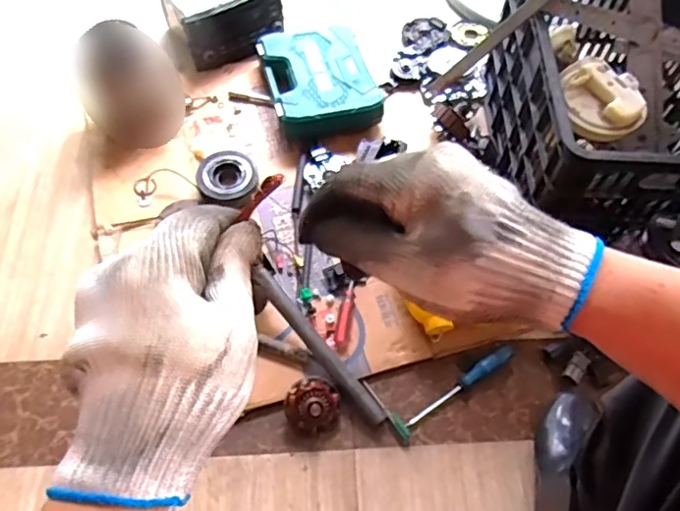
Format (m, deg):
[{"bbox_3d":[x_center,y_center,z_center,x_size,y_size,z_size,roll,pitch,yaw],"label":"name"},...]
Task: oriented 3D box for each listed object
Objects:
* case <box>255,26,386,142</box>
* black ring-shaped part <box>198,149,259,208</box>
[{"bbox_3d":[-0.040,-0.329,1.059,0.188,0.061,0.232,-13,62,-9],"label":"case"},{"bbox_3d":[-0.189,-0.129,0.958,0.097,0.040,0.098,1,61,-1],"label":"black ring-shaped part"}]

